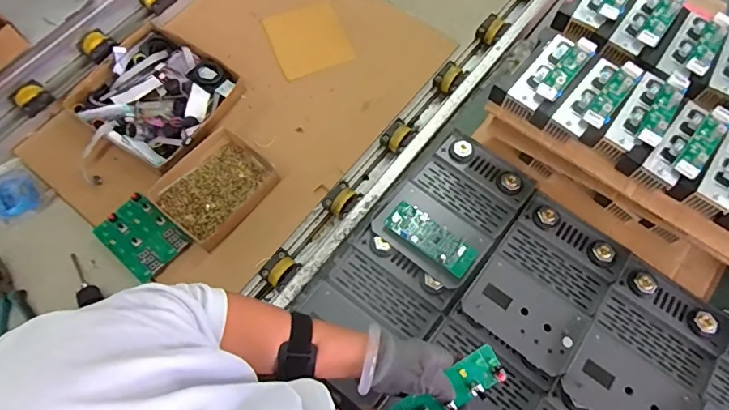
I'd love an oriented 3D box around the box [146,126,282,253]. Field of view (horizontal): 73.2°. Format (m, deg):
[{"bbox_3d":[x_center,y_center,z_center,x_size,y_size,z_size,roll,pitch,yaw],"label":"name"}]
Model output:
[{"bbox_3d":[-0.244,-0.033,0.811,0.140,0.035,0.175,37,71,15],"label":"box"}]

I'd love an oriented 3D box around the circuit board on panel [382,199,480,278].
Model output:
[{"bbox_3d":[0.091,0.047,0.678,0.128,0.019,0.045,36,71,15],"label":"circuit board on panel"}]

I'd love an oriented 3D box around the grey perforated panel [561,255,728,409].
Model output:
[{"bbox_3d":[0.367,0.192,0.637,0.150,0.028,0.216,36,70,15],"label":"grey perforated panel"}]

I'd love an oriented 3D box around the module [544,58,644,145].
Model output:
[{"bbox_3d":[0.300,-0.135,0.642,0.056,0.046,0.127,40,72,16],"label":"module"}]

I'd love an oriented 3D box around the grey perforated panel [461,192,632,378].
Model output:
[{"bbox_3d":[0.250,0.101,0.674,0.151,0.029,0.217,35,70,15],"label":"grey perforated panel"}]

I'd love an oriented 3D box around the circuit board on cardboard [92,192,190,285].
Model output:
[{"bbox_3d":[-0.353,0.050,0.773,0.124,0.013,0.093,39,71,16],"label":"circuit board on cardboard"}]

